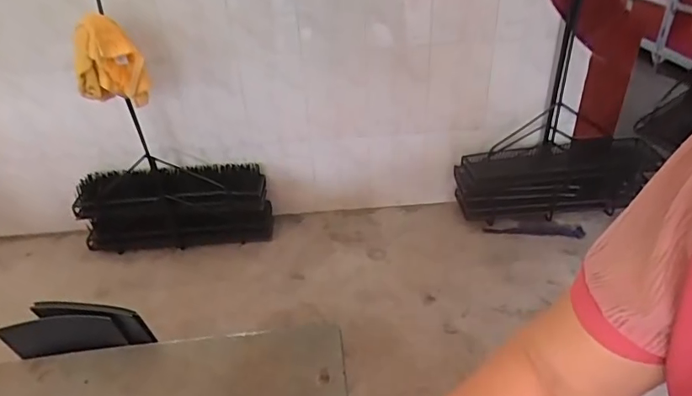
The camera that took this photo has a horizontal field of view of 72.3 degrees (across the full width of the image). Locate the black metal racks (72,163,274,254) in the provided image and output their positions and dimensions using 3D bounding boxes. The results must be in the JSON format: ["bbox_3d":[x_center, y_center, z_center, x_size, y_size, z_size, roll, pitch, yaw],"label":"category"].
[{"bbox_3d":[-0.571,0.022,1.612,0.598,0.281,0.164,-4,34,-1],"label":"black metal racks"}]

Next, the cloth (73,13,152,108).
[{"bbox_3d":[-0.572,-0.318,1.146,0.155,0.213,0.076,-12,35,-13],"label":"cloth"}]

